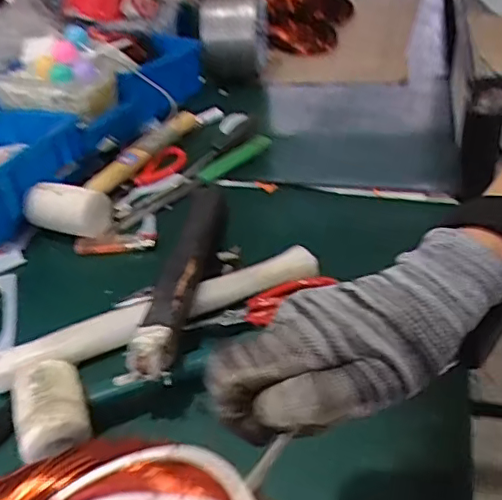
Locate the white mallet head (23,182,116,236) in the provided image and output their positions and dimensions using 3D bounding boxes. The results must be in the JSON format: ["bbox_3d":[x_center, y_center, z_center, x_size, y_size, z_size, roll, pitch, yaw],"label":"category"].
[{"bbox_3d":[-0.205,-0.043,0.635,0.099,0.051,0.043,9,38,20],"label":"white mallet head"}]

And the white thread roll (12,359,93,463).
[{"bbox_3d":[-0.144,0.118,0.410,0.051,0.047,0.074,-19,37,-18],"label":"white thread roll"}]

